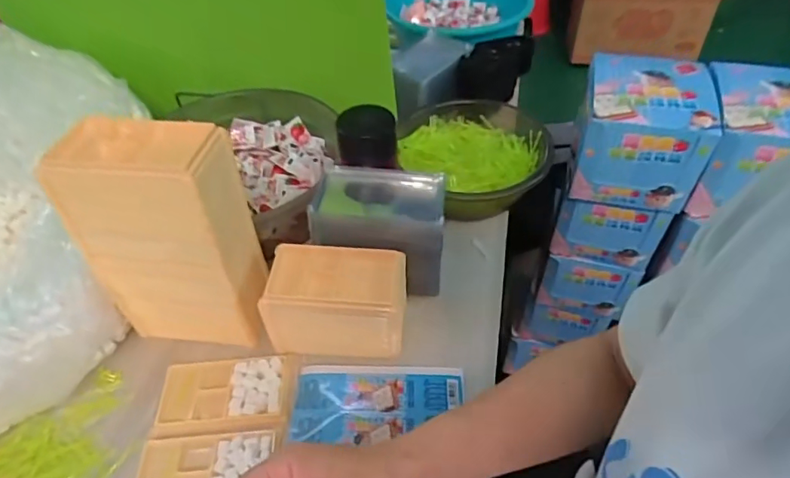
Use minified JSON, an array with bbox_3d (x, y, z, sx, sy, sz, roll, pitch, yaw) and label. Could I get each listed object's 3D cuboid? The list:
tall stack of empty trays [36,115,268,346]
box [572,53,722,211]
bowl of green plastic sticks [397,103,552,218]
[{"bbox_3d":[-0.218,0.004,0.506,0.143,0.235,0.082,3,46,7],"label":"tall stack of empty trays"},{"bbox_3d":[0.324,-0.141,0.672,0.144,0.126,0.152,11,48,13],"label":"box"},{"bbox_3d":[0.105,-0.105,0.692,0.200,0.060,0.207,-2,46,2],"label":"bowl of green plastic sticks"}]

